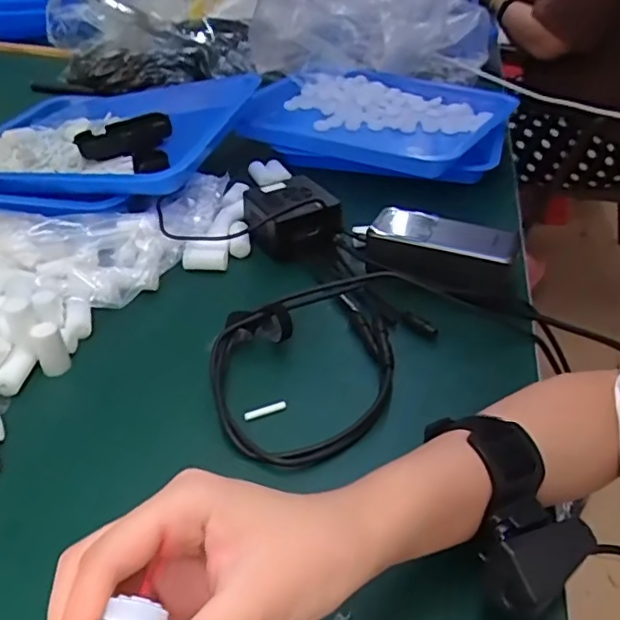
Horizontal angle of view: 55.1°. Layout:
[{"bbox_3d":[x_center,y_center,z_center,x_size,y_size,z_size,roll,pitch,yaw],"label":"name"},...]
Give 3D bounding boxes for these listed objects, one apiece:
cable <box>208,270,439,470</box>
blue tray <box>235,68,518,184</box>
[{"bbox_3d":[0.002,0.029,0.456,0.142,0.044,0.202,28,48,18],"label":"cable"},{"bbox_3d":[0.094,-0.249,0.789,0.321,0.055,0.274,17,40,21],"label":"blue tray"}]

